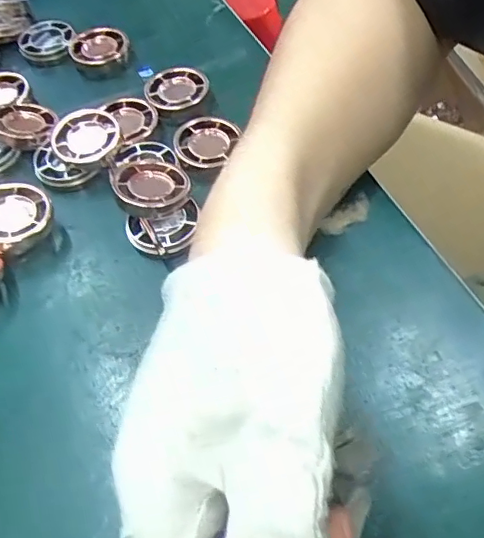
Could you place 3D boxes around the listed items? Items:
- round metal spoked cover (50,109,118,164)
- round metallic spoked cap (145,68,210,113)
[{"bbox_3d":[-0.088,-0.072,0.321,0.036,0.015,0.032,-12,56,-3],"label":"round metal spoked cover"},{"bbox_3d":[-0.039,-0.109,0.354,0.038,0.014,0.033,-14,56,-4],"label":"round metallic spoked cap"}]

